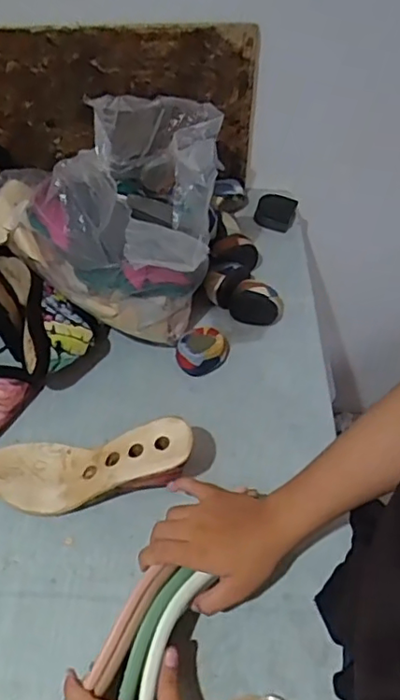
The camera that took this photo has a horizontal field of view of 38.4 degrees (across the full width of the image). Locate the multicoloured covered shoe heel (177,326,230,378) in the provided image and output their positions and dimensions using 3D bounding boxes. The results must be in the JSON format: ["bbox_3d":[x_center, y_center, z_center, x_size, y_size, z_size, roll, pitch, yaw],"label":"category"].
[{"bbox_3d":[0.004,0.002,0.721,0.059,0.040,0.056,-1,56,1],"label":"multicoloured covered shoe heel"}]

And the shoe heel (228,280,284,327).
[{"bbox_3d":[0.074,-0.060,0.753,0.066,0.049,0.038,22,59,16],"label":"shoe heel"}]

